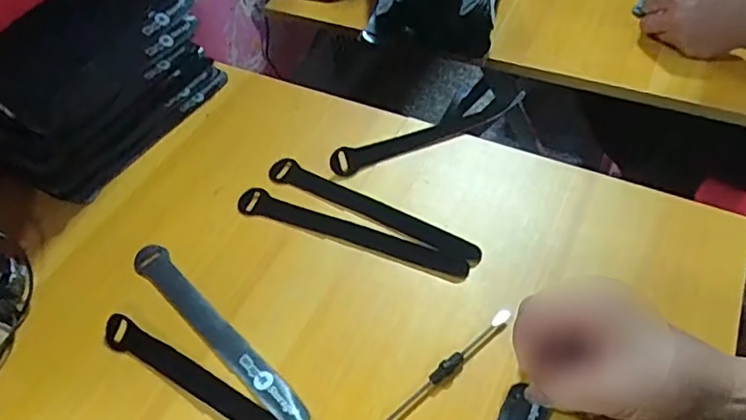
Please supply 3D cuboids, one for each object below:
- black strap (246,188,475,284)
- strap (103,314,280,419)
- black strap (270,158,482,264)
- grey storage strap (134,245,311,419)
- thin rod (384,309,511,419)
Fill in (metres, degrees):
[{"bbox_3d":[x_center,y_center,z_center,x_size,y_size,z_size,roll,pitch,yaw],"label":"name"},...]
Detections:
[{"bbox_3d":[-0.020,0.019,0.464,0.194,0.006,0.025,19,54,17],"label":"black strap"},{"bbox_3d":[-0.105,0.116,0.380,0.188,0.013,0.019,23,55,20],"label":"strap"},{"bbox_3d":[-0.003,-0.001,0.478,0.192,0.006,0.022,23,53,21],"label":"black strap"},{"bbox_3d":[-0.113,0.085,0.418,0.195,0.009,0.021,37,61,28],"label":"grey storage strap"},{"bbox_3d":[0.051,0.103,0.389,0.113,0.007,0.009,-35,57,-24],"label":"thin rod"}]

